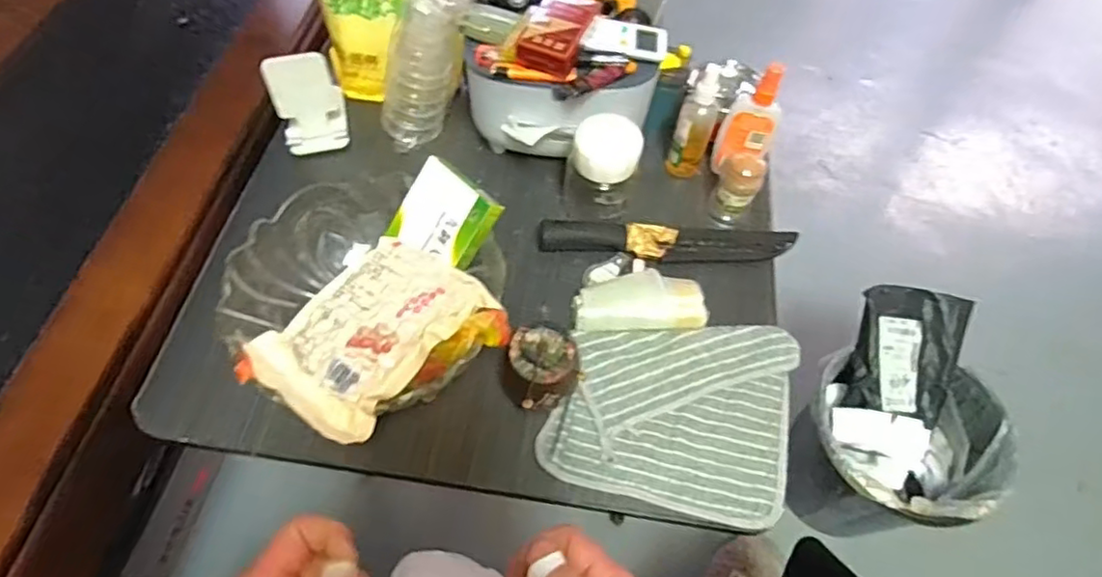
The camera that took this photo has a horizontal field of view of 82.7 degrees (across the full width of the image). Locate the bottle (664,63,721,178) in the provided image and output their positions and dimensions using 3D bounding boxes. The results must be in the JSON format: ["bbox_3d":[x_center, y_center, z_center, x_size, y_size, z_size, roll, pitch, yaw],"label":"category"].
[{"bbox_3d":[0.158,-0.180,0.699,0.043,0.135,0.034,-16,60,-11],"label":"bottle"}]

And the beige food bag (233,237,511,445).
[{"bbox_3d":[-0.139,0.039,0.499,0.149,0.042,0.168,39,65,20],"label":"beige food bag"}]

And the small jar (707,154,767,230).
[{"bbox_3d":[0.202,-0.105,0.685,0.042,0.085,0.035,24,61,12],"label":"small jar"}]

